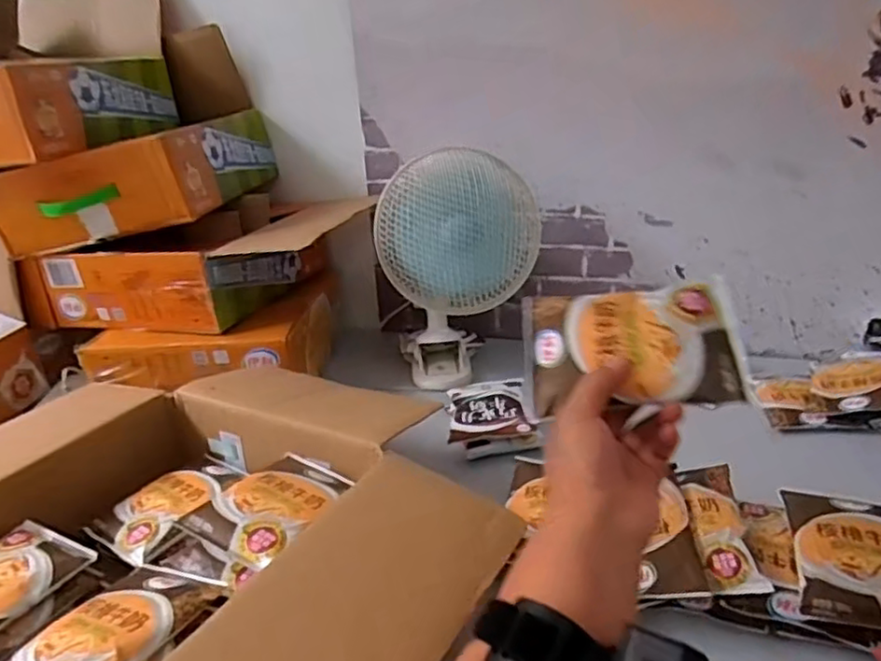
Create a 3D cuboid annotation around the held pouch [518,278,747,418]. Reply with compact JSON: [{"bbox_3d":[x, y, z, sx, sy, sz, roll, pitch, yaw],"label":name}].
[{"bbox_3d":[0.122,0.007,0.427,0.132,0.016,0.095,-8,52,14],"label":"held pouch"}]

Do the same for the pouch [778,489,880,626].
[{"bbox_3d":[0.324,0.170,0.501,0.094,0.022,0.125,4,24,18],"label":"pouch"}]

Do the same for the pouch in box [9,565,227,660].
[{"bbox_3d":[-0.220,0.197,0.425,0.092,0.026,0.132,9,26,26],"label":"pouch in box"}]

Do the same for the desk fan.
[{"bbox_3d":[0.022,-0.092,0.927,0.217,0.297,0.143,-7,23,-7],"label":"desk fan"}]

